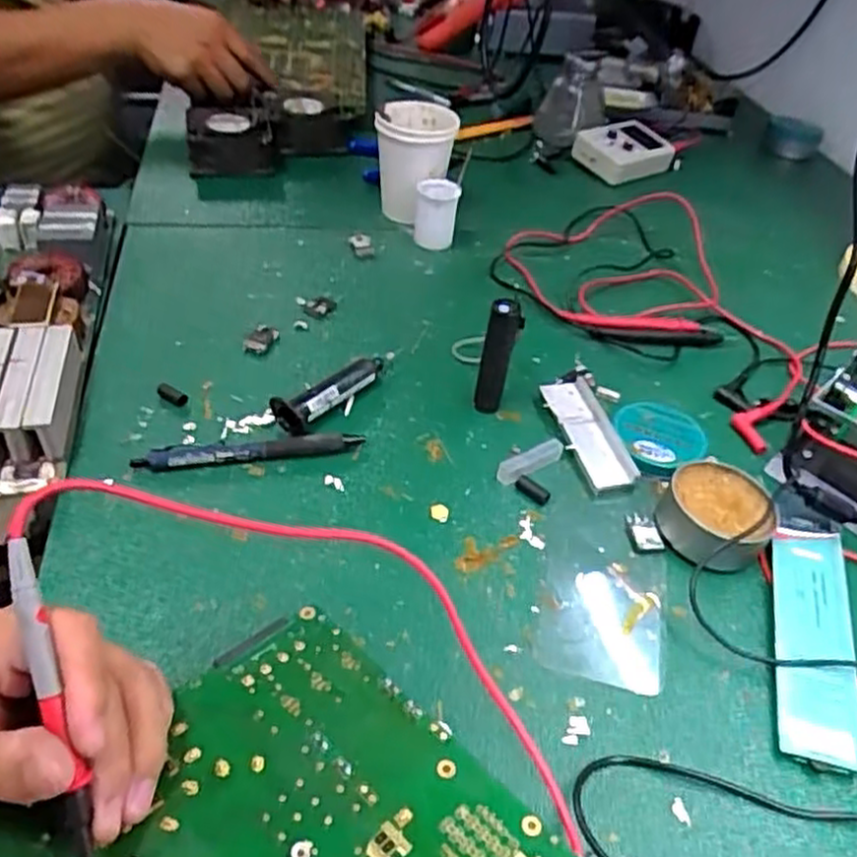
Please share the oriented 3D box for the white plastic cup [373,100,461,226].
[{"bbox_3d":[-0.010,-0.242,0.697,0.073,0.090,0.086,15,43,11],"label":"white plastic cup"}]

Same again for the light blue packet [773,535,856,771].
[{"bbox_3d":[0.207,0.112,0.412,0.041,0.014,0.139,13,43,9],"label":"light blue packet"}]

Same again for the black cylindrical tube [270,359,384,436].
[{"bbox_3d":[-0.066,-0.027,0.514,0.026,0.020,0.088,29,48,24],"label":"black cylindrical tube"}]

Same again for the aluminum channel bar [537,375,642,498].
[{"bbox_3d":[0.106,0.001,0.512,0.035,0.016,0.093,-6,44,-12],"label":"aluminum channel bar"}]

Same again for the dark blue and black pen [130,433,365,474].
[{"bbox_3d":[-0.109,0.015,0.474,0.136,0.018,0.017,-5,44,-11],"label":"dark blue and black pen"}]

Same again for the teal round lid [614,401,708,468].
[{"bbox_3d":[0.157,0.004,0.523,0.060,0.014,0.057,3,43,-3],"label":"teal round lid"}]

